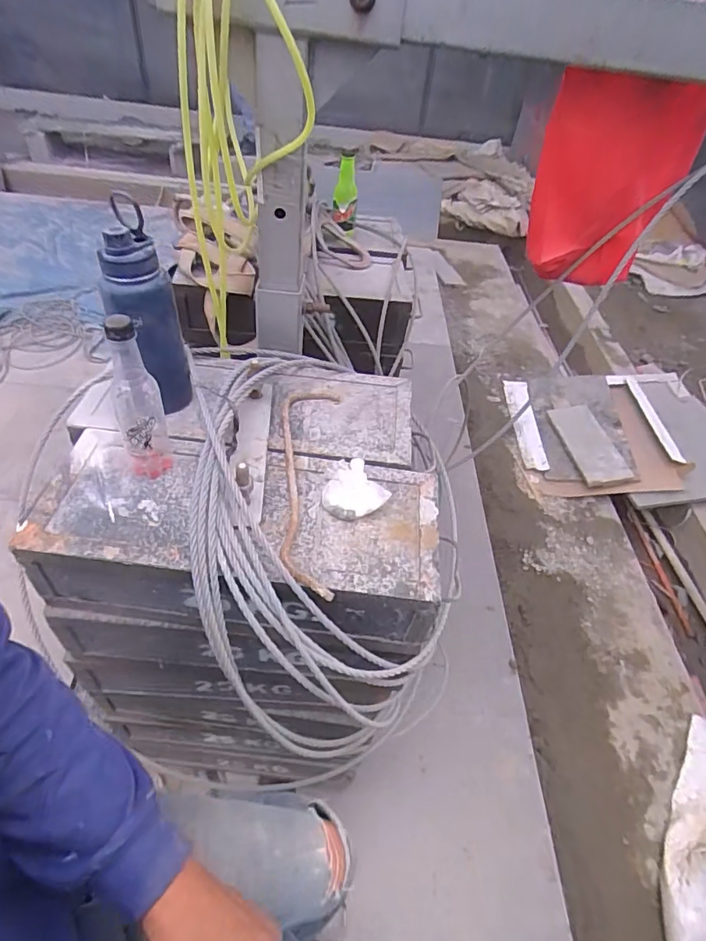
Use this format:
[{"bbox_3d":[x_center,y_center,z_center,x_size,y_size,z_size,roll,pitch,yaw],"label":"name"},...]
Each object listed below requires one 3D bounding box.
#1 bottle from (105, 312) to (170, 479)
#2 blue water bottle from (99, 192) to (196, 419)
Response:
[{"bbox_3d":[-0.262,-0.084,0.615,0.054,0.217,0.070,-15,50,-20],"label":"bottle"},{"bbox_3d":[-0.272,-0.206,0.687,0.078,0.259,0.075,11,47,4],"label":"blue water bottle"}]

